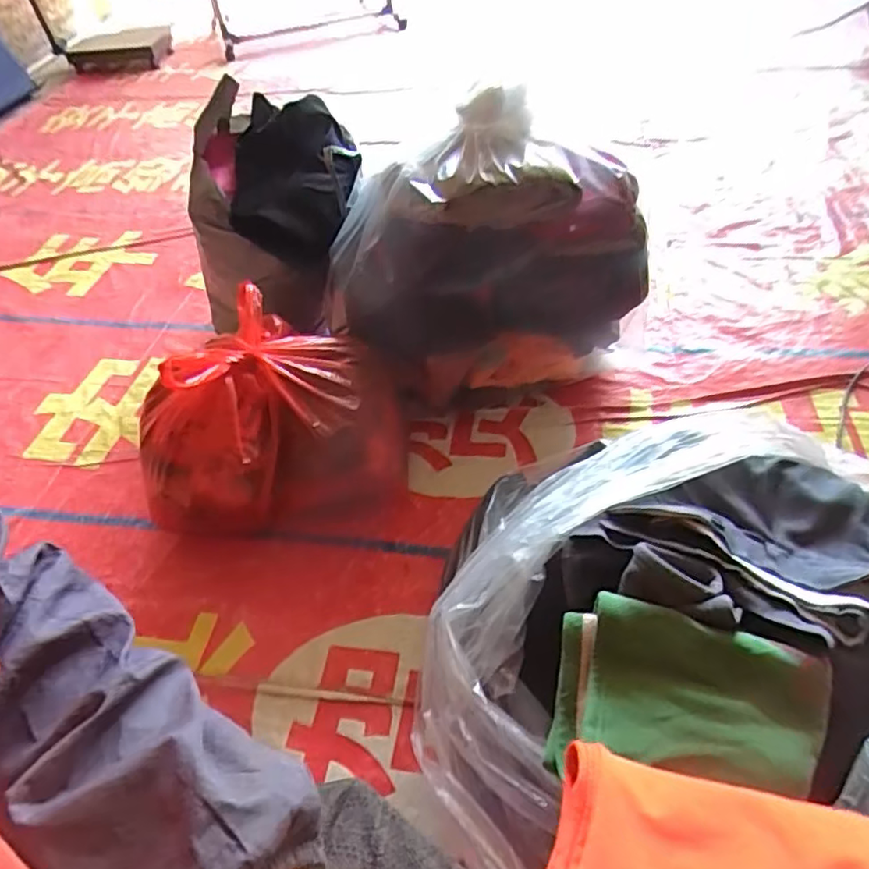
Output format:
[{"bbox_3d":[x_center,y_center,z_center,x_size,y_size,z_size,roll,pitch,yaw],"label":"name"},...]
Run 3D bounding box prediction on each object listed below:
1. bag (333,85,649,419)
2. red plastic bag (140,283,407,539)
[{"bbox_3d":[0.087,-0.276,1.026,0.464,0.413,0.206,-18,48,-10],"label":"bag"},{"bbox_3d":[-0.252,-0.022,0.918,0.361,0.266,0.259,-16,48,-8],"label":"red plastic bag"}]

